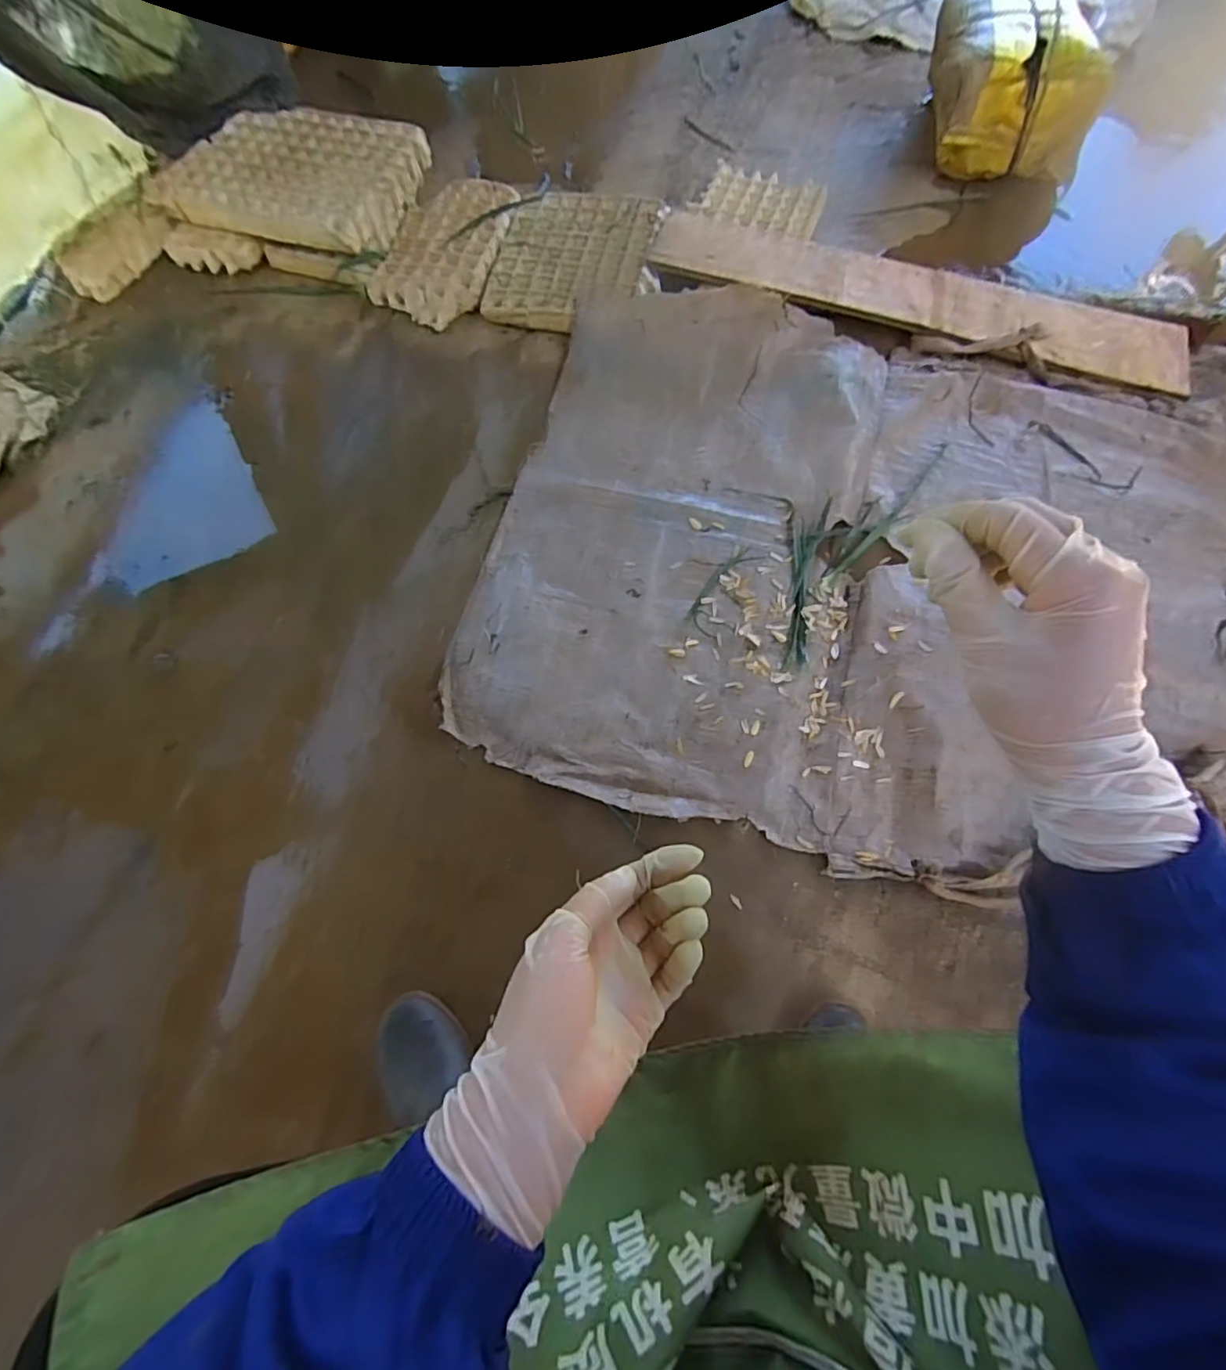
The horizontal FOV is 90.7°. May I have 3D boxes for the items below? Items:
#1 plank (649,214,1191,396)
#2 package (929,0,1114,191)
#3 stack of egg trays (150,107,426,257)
[{"bbox_3d":[0.516,-0.663,1.035,0.902,0.018,0.165,16,72,5],"label":"plank"},{"bbox_3d":[0.742,-1.123,1.136,0.270,0.195,0.270,5,69,3],"label":"package"},{"bbox_3d":[-0.593,-0.937,1.115,0.442,0.054,0.306,14,69,7],"label":"stack of egg trays"}]

